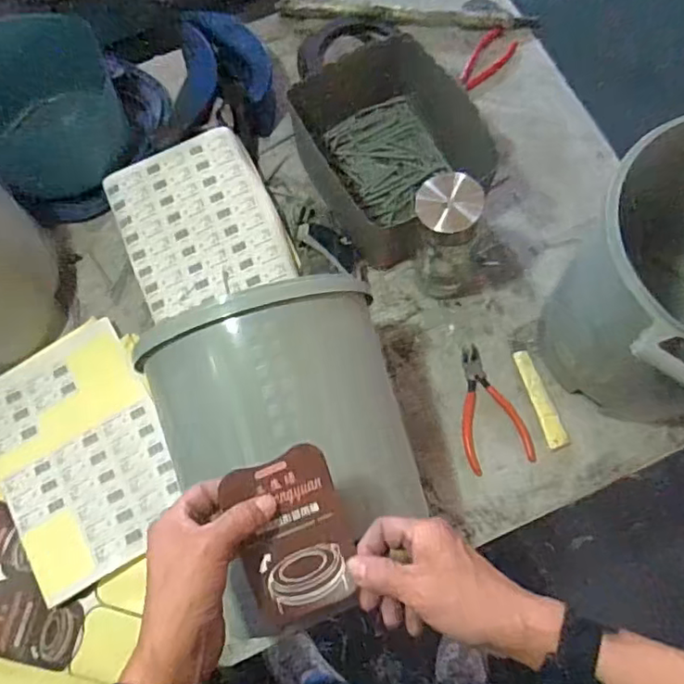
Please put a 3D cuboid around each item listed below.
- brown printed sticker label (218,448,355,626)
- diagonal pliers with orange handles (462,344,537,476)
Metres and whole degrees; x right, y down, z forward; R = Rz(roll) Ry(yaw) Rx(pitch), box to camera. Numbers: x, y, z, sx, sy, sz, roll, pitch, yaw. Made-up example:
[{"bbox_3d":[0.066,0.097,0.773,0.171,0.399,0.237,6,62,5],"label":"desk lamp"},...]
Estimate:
[{"bbox_3d":[-0.032,0.126,0.390,0.069,0.005,0.101,-18,85,-10],"label":"brown printed sticker label"},{"bbox_3d":[0.167,0.076,0.702,0.076,0.010,0.147,-17,71,-4],"label":"diagonal pliers with orange handles"}]

